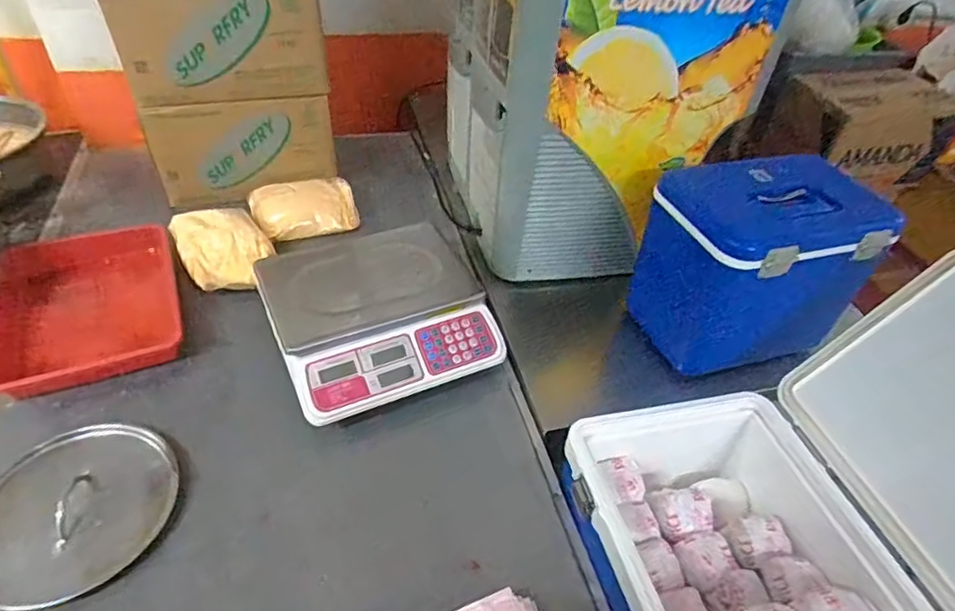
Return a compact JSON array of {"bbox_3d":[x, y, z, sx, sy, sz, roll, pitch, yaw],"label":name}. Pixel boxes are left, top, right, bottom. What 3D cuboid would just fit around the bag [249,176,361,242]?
[{"bbox_3d":[-0.361,-0.210,1.236,0.207,0.076,0.129,-12,46,-19],"label":"bag"}]

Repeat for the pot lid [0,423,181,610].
[{"bbox_3d":[-0.514,0.259,0.752,0.234,0.029,0.218,3,43,-3],"label":"pot lid"}]

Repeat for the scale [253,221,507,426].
[{"bbox_3d":[-0.155,0.002,0.950,0.328,0.130,0.287,-16,47,-22],"label":"scale"}]

